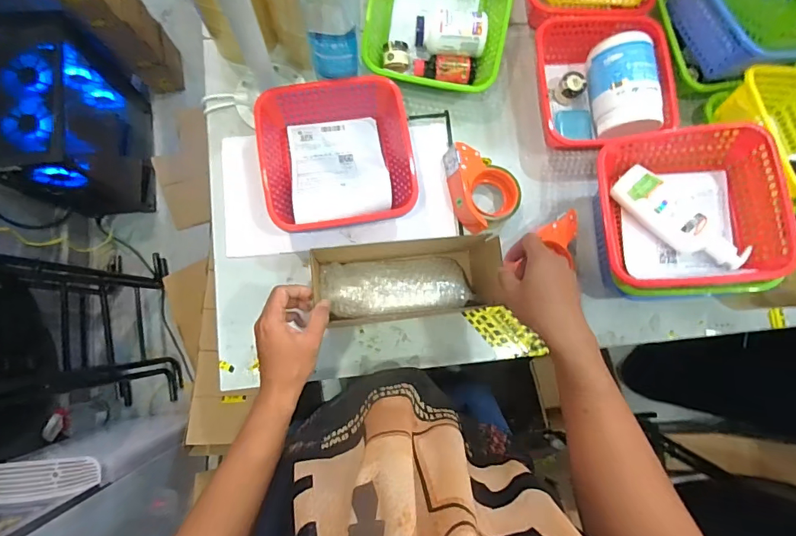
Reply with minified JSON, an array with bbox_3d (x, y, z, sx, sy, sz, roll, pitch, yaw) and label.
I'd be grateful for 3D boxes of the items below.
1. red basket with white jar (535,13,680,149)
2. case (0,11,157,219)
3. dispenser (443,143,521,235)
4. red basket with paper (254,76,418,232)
[{"bbox_3d":[0.345,-0.320,0.746,0.224,0.103,0.217,-5,83,-5],"label":"red basket with white jar"},{"bbox_3d":[-0.946,-0.410,1.293,0.236,0.484,0.423,-10,83,-6],"label":"case"},{"bbox_3d":[0.135,-0.144,0.730,0.102,0.054,0.154,-28,85,-7],"label":"dispenser"},{"bbox_3d":[-0.098,-0.174,0.700,0.224,0.092,0.227,-10,83,-6],"label":"red basket with paper"}]

